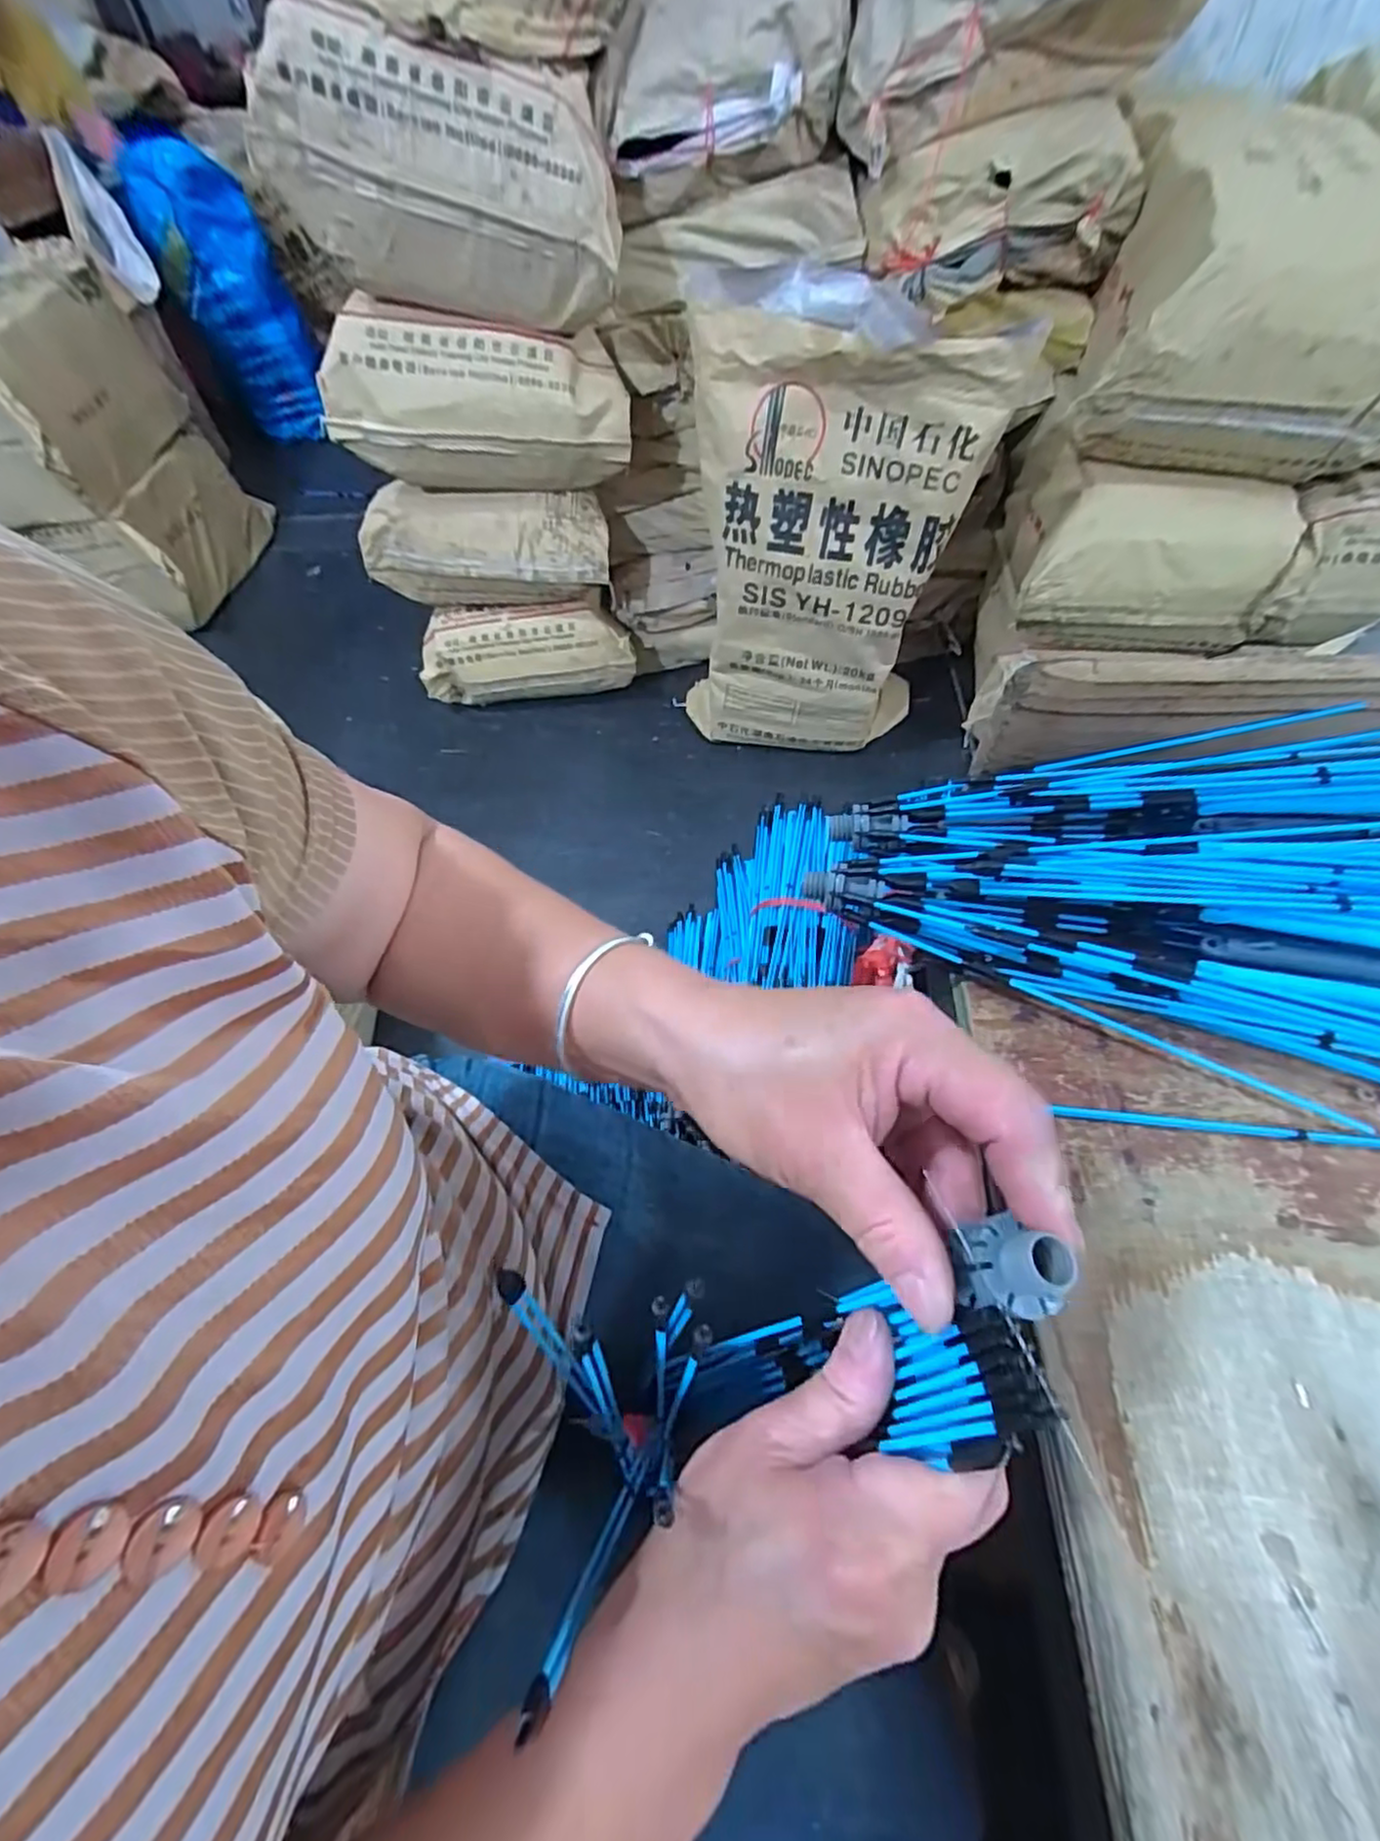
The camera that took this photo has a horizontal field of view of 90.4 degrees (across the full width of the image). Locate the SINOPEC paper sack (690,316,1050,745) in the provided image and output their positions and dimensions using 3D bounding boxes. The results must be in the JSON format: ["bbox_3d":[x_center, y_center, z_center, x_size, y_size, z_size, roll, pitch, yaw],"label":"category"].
[{"bbox_3d":[0.207,-0.585,1.192,0.516,0.692,0.131,15,57,14],"label":"SINOPEC paper sack"}]

